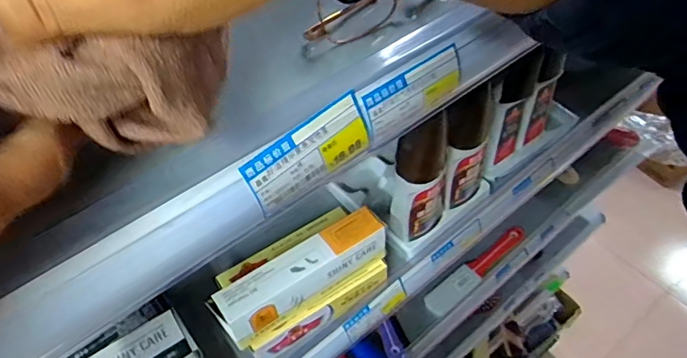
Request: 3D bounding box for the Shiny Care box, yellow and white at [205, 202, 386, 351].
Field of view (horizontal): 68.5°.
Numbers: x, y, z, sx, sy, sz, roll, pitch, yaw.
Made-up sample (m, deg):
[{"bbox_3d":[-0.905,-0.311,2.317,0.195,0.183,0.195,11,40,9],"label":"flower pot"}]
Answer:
[{"bbox_3d":[-0.031,0.076,0.401,0.141,0.043,0.032,-29,55,-21],"label":"Shiny Care box, yellow and white"}]

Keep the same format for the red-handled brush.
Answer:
[{"bbox_3d":[0.195,0.129,0.723,0.191,0.023,0.034,-31,56,-22],"label":"red-handled brush"}]

